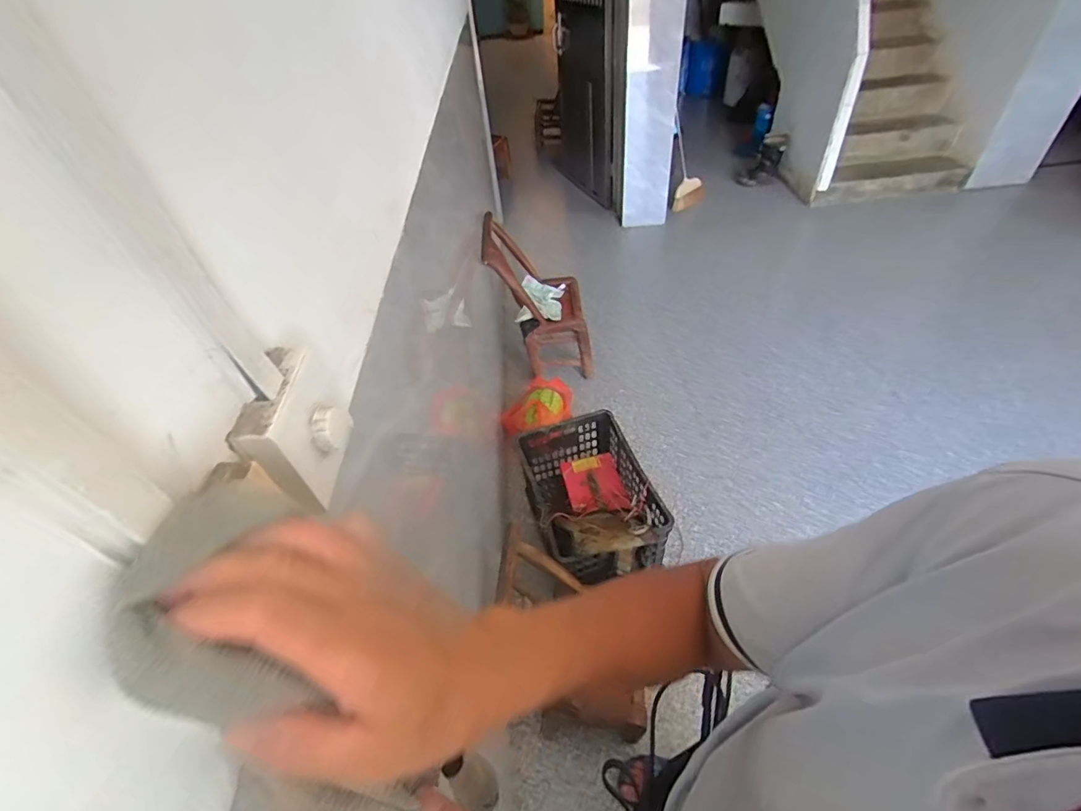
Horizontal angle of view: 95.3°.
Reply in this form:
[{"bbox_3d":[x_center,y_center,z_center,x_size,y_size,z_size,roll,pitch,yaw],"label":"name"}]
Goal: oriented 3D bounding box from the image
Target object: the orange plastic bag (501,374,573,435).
[{"bbox_3d":[0.008,0.001,1.934,0.202,0.124,0.329,16,49,21],"label":"orange plastic bag"}]

